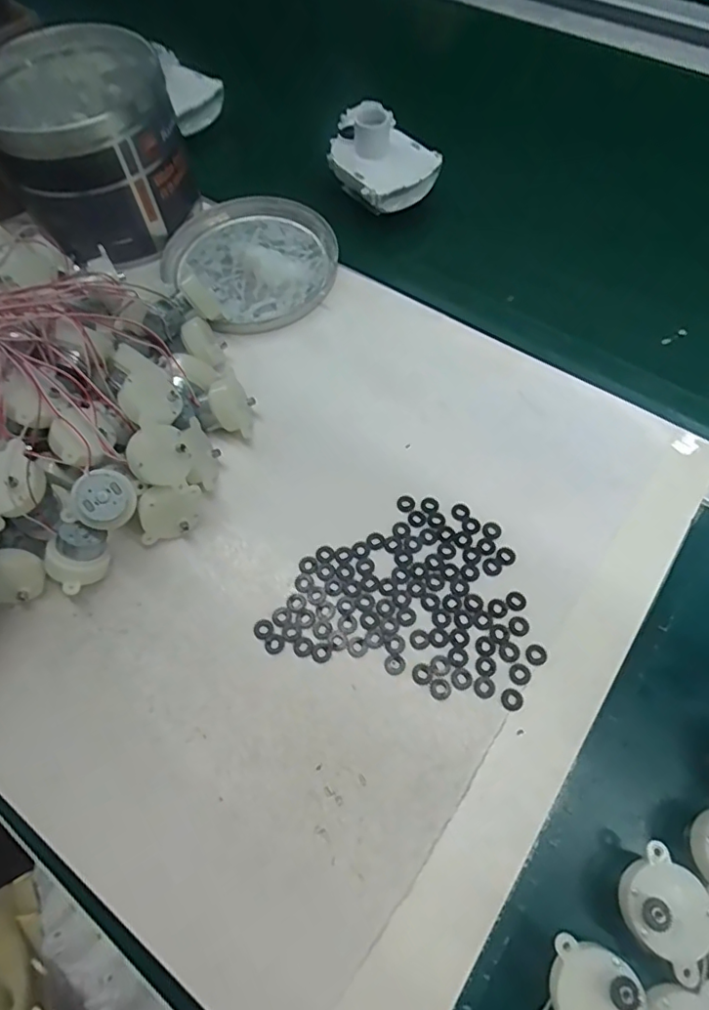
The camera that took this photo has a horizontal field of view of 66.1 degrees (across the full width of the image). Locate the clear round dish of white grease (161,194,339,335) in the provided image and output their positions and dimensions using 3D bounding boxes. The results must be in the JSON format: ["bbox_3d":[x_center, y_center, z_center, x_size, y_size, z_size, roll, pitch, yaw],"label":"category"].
[{"bbox_3d":[-0.077,-0.187,0.417,0.124,0.015,0.136,-1,63,2],"label":"clear round dish of white grease"}]

